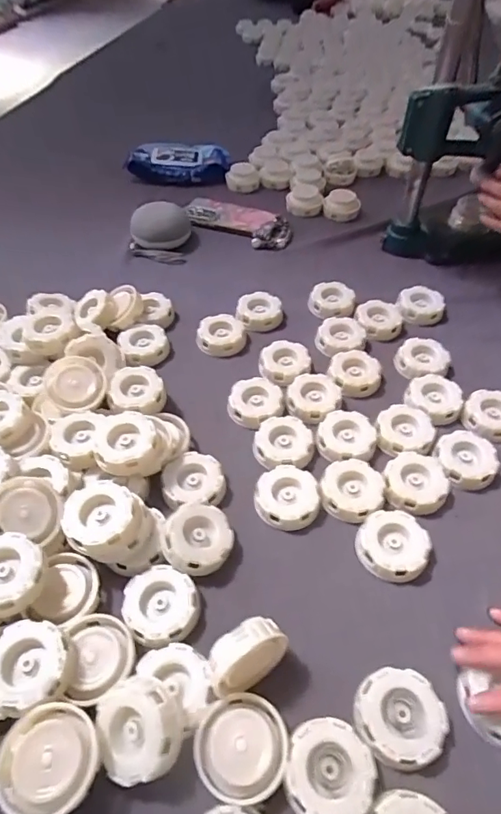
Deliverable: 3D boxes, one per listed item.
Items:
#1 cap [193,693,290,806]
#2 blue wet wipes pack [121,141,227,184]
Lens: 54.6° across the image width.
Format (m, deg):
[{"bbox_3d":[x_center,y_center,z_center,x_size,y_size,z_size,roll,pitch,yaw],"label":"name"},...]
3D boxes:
[{"bbox_3d":[-0.006,0.247,0.354,0.065,0.015,0.063,0,52,0],"label":"cap"},{"bbox_3d":[-0.138,-0.476,0.938,0.199,0.044,0.083,-5,50,-6],"label":"blue wet wipes pack"}]

